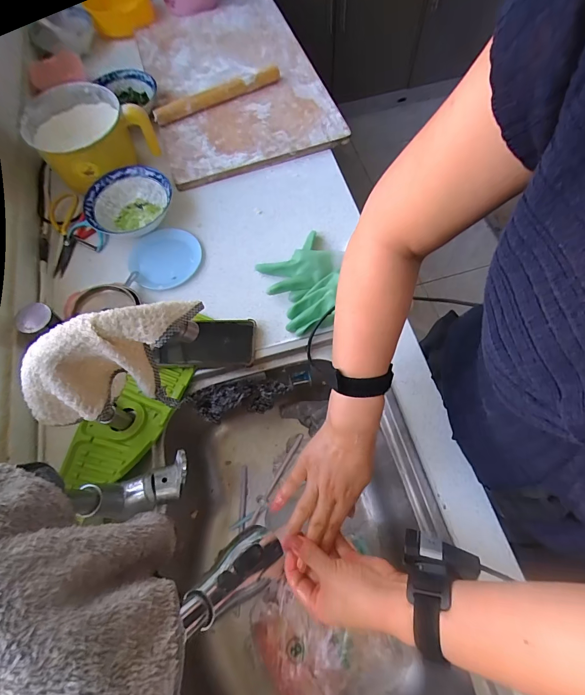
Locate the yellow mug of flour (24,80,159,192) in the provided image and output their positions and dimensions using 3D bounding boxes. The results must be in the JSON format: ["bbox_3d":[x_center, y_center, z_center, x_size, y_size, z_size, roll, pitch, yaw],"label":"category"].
[{"bbox_3d":[-0.366,-0.376,0.651,0.148,0.117,0.170,40,73,15],"label":"yellow mug of flour"}]

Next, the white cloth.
[{"bbox_3d":[-0.172,0.020,0.348,0.186,0.126,0.048,-27,67,-8],"label":"white cloth"}]

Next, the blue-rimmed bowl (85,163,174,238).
[{"bbox_3d":[-0.286,-0.256,0.639,0.143,0.050,0.123,-18,66,-5],"label":"blue-rimmed bowl"}]

